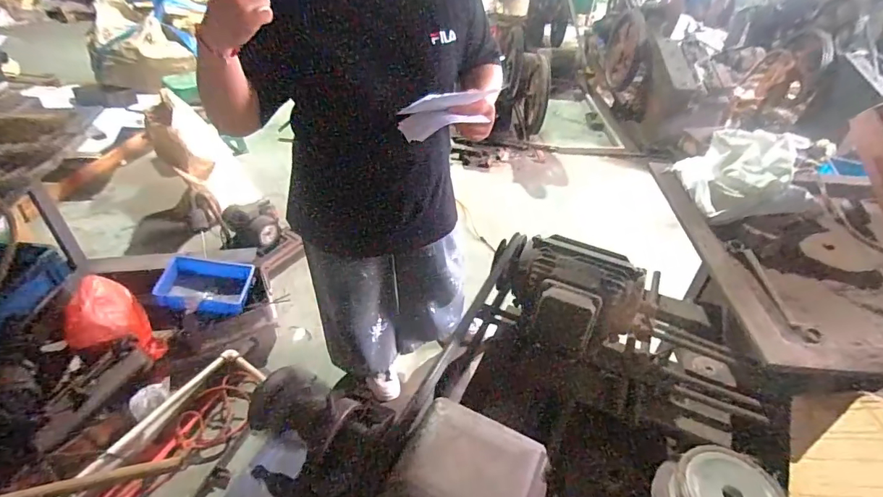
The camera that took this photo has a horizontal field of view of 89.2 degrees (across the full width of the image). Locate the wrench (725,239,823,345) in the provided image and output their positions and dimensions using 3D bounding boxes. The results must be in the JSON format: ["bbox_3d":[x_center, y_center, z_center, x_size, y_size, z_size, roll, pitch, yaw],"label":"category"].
[{"bbox_3d":[0.674,0.078,0.915,0.058,0.026,0.306,4,38,1],"label":"wrench"}]

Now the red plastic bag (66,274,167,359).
[{"bbox_3d":[-1.118,0.259,1.513,0.270,0.308,0.216,33,47,32],"label":"red plastic bag"}]

